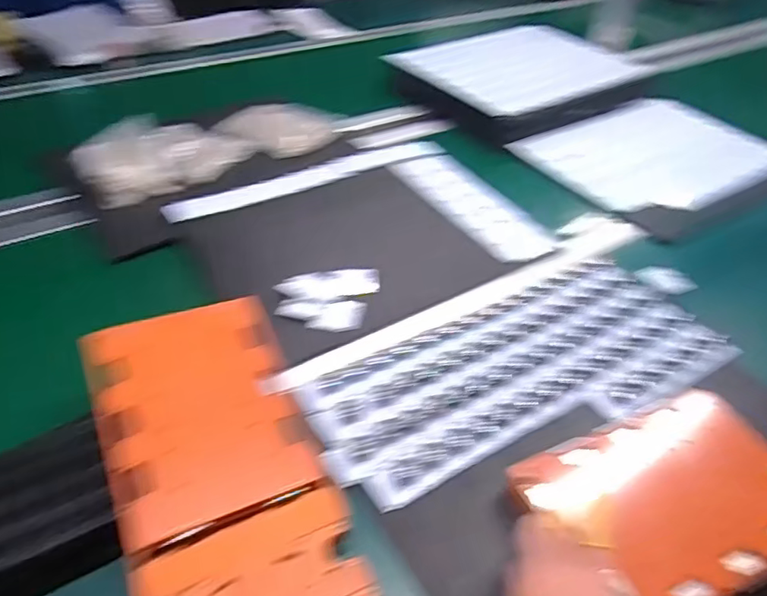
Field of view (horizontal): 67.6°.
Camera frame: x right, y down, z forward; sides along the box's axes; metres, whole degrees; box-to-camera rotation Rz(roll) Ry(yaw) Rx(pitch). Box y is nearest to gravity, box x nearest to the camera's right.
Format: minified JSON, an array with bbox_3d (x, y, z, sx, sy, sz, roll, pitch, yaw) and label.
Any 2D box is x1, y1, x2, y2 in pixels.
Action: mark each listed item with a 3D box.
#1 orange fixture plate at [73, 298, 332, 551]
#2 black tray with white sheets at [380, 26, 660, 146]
[{"bbox_3d":[-0.171,0.104,0.543,0.176,0.016,0.214,-14,58,-25],"label":"orange fixture plate"},{"bbox_3d":[0.288,-0.470,1.219,0.419,0.082,0.421,-24,49,-28],"label":"black tray with white sheets"}]

